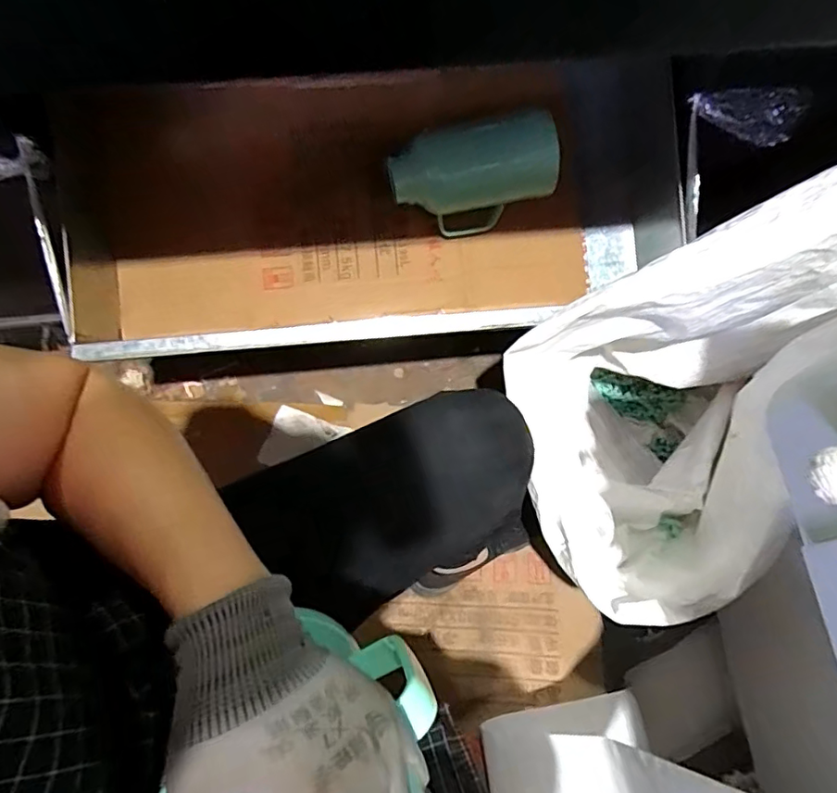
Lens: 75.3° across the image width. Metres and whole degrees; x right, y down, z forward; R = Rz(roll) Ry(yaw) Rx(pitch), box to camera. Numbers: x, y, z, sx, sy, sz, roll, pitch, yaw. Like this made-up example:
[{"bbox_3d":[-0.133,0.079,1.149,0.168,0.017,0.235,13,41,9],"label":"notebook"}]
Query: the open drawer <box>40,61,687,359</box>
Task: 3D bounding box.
[{"bbox_3d":[-0.053,-0.269,0.784,0.890,0.251,0.267,-7,67,-4],"label":"open drawer"}]

